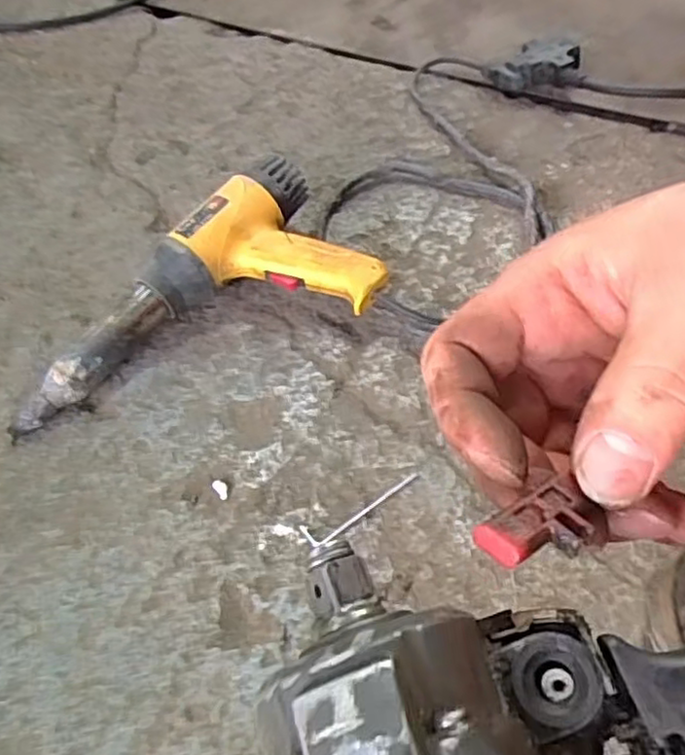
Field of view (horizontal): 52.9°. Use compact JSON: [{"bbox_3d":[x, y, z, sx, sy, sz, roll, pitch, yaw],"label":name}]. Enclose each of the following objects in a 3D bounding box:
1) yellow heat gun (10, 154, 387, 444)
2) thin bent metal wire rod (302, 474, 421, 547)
[{"bbox_3d":[-0.120,-0.054,0.523,0.277,0.069,0.142,-30,56,-19],"label":"yellow heat gun"},{"bbox_3d":[0.013,0.084,0.457,0.086,0.004,0.017,-30,57,-19],"label":"thin bent metal wire rod"}]

